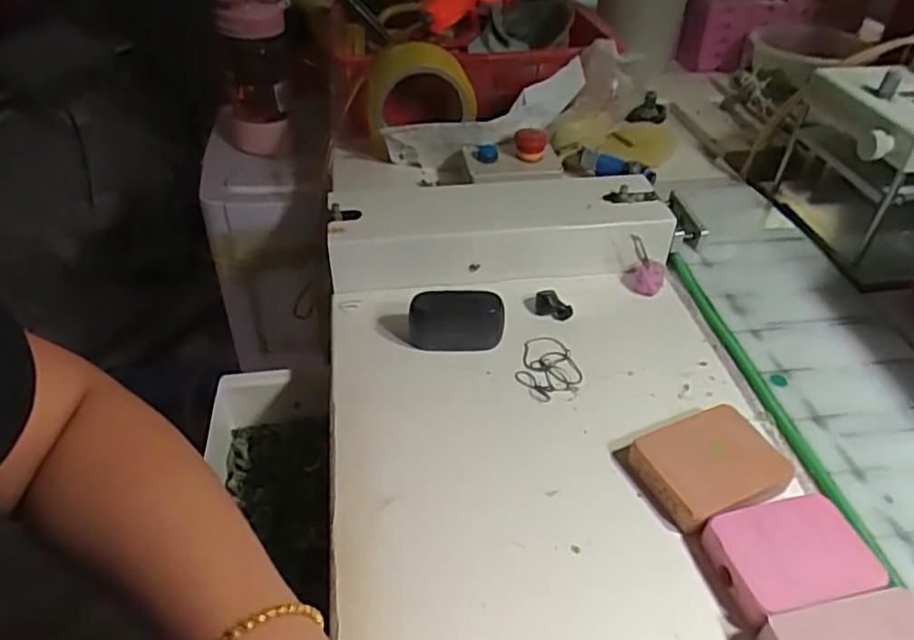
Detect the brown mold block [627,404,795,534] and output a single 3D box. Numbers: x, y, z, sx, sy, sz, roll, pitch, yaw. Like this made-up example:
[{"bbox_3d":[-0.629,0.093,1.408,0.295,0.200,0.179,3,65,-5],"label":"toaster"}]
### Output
[{"bbox_3d":[0.137,0.079,0.348,0.072,0.019,0.057,-16,44,-19],"label":"brown mold block"}]

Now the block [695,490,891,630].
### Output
[{"bbox_3d":[0.160,0.111,0.305,0.071,0.021,0.050,-9,42,-11],"label":"block"}]

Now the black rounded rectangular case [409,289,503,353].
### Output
[{"bbox_3d":[-0.001,0.002,0.432,0.062,0.037,0.023,1,41,0],"label":"black rounded rectangular case"}]

